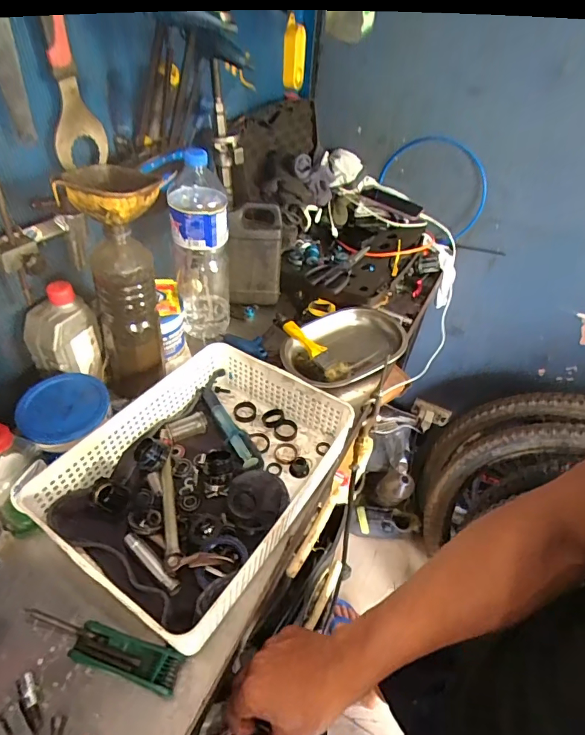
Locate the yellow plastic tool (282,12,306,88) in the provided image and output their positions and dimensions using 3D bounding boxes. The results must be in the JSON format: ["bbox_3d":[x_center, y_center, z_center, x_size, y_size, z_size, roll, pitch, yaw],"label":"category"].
[{"bbox_3d":[0.004,-0.659,0.908,0.046,0.170,0.031,6,80,0],"label":"yellow plastic tool"}]

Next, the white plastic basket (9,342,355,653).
[{"bbox_3d":[-0.108,0.120,0.534,0.264,0.077,0.327,28,48,22],"label":"white plastic basket"}]

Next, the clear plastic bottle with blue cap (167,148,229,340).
[{"bbox_3d":[-0.147,-0.186,0.711,0.085,0.299,0.091,-1,44,-7],"label":"clear plastic bottle with blue cap"}]

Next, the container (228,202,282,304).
[{"bbox_3d":[-0.071,-0.211,0.820,0.102,0.172,0.063,2,44,-4],"label":"container"}]

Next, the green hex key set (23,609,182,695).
[{"bbox_3d":[-0.182,0.272,0.420,0.155,0.026,0.034,14,44,9],"label":"green hex key set"}]

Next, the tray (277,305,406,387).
[{"bbox_3d":[0.092,-0.029,0.767,0.230,0.052,0.152,-19,49,-23],"label":"tray"}]

